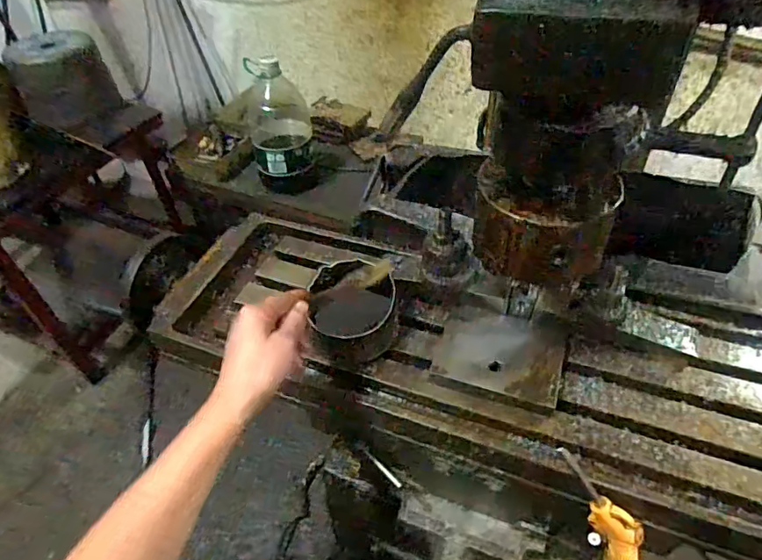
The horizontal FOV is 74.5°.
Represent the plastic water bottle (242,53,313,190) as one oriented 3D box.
[{"bbox_3d":[-0.298,-0.460,1.460,0.182,0.353,0.195,-11,47,-7],"label":"plastic water bottle"}]

